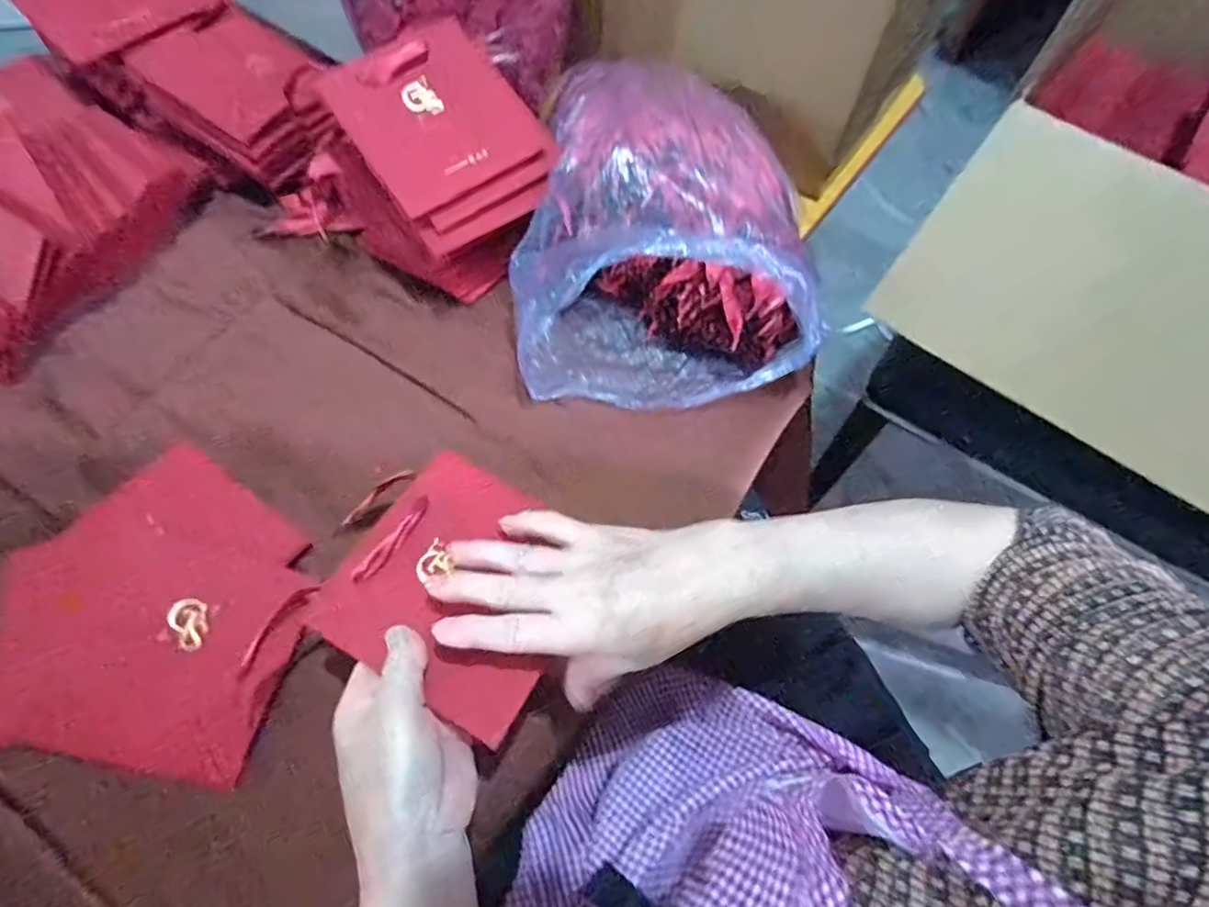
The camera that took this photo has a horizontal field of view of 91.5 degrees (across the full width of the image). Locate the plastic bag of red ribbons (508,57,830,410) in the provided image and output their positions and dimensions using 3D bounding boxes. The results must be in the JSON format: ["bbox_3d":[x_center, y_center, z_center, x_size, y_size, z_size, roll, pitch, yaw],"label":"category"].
[{"bbox_3d":[0.052,-0.195,0.532,0.255,0.126,0.292,1,62,-2],"label":"plastic bag of red ribbons"}]

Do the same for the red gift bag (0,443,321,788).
[{"bbox_3d":[-0.316,0.099,0.414,0.202,0.022,0.205,9,62,2],"label":"red gift bag"}]

